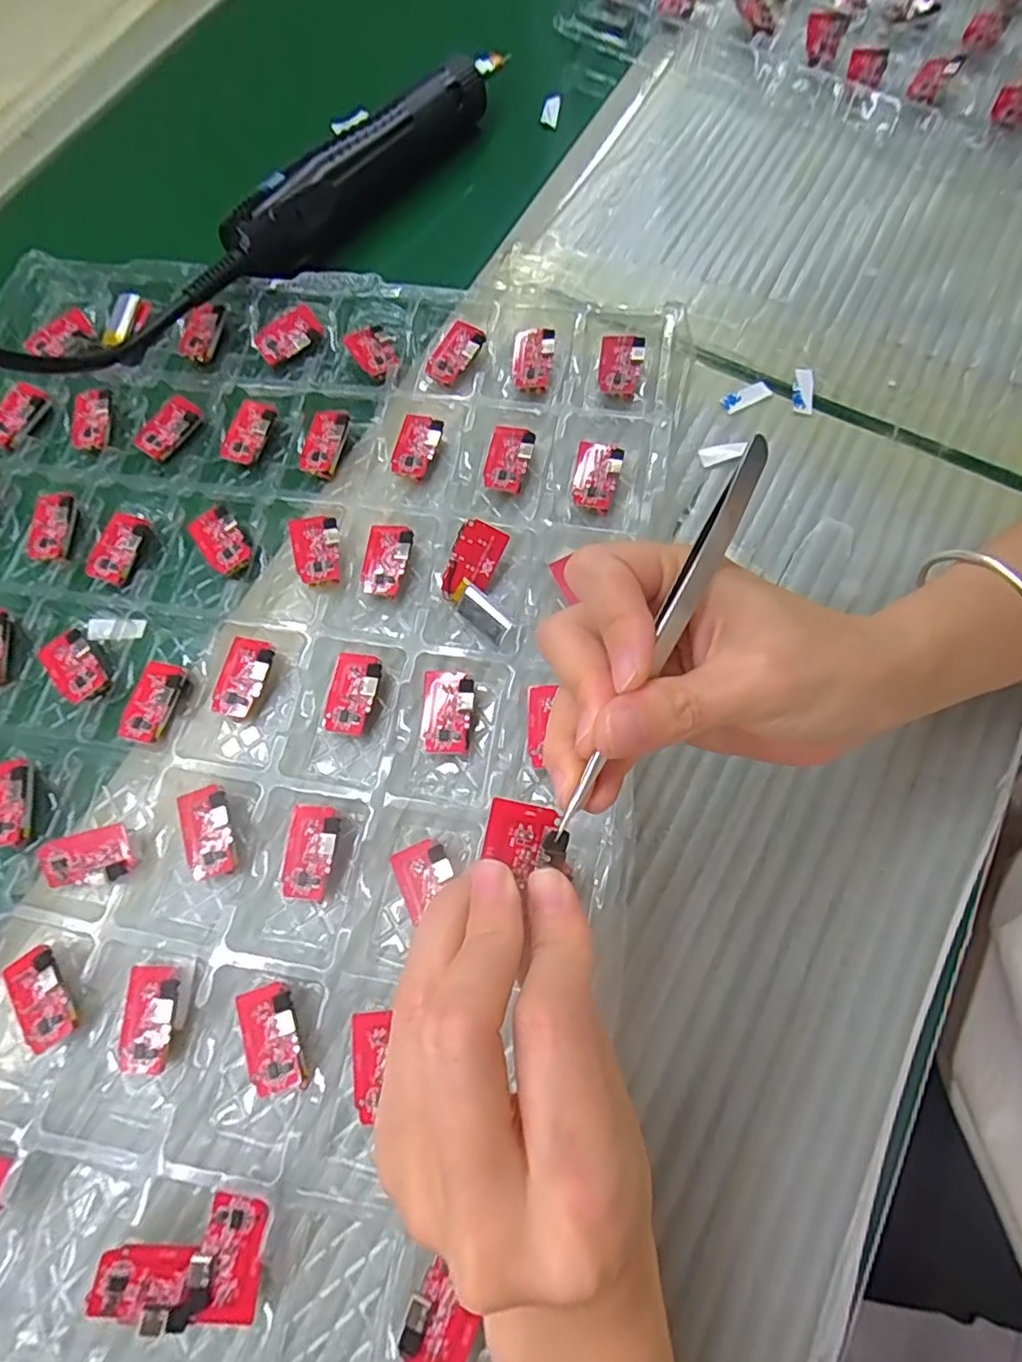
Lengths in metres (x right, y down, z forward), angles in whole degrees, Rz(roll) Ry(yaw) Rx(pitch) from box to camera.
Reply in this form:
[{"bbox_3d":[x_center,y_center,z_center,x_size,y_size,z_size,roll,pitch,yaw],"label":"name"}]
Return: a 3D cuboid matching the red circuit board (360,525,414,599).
[{"bbox_3d":[-0.058,-0.056,0.291,0.021,0.010,0.036,9,71,4],"label":"red circuit board"}]

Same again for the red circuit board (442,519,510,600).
[{"bbox_3d":[-0.017,-0.054,0.286,0.021,0.004,0.037,25,101,-6],"label":"red circuit board"}]

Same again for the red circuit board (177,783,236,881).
[{"bbox_3d":[-0.122,0.061,0.252,0.020,0.006,0.036,-23,77,6],"label":"red circuit board"}]

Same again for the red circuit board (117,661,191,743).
[{"bbox_3d":[-0.156,0.010,0.276,0.021,0.011,0.035,12,72,5],"label":"red circuit board"}]

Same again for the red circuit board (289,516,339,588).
[{"bbox_3d":[-0.091,-0.061,0.295,0.021,0.009,0.036,-13,71,-4],"label":"red circuit board"}]

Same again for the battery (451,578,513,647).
[{"bbox_3d":[-0.013,-0.030,0.280,0.033,0.005,0.015,47,108,17],"label":"battery"}]

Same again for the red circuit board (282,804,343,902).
[{"bbox_3d":[-0.080,0.068,0.248,0.021,0.004,0.036,2,74,13],"label":"red circuit board"}]

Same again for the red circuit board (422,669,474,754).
[{"bbox_3d":[-0.027,0.013,0.268,0.022,0.011,0.035,-2,71,0],"label":"red circuit board"}]

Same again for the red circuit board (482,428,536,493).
[{"bbox_3d":[-0.001,-0.108,0.306,0.021,0.011,0.032,15,72,6],"label":"red circuit board"}]

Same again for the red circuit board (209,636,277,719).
[{"bbox_3d":[-0.118,-0.002,0.275,0.022,0.004,0.036,10,75,12],"label":"red circuit board"}]

